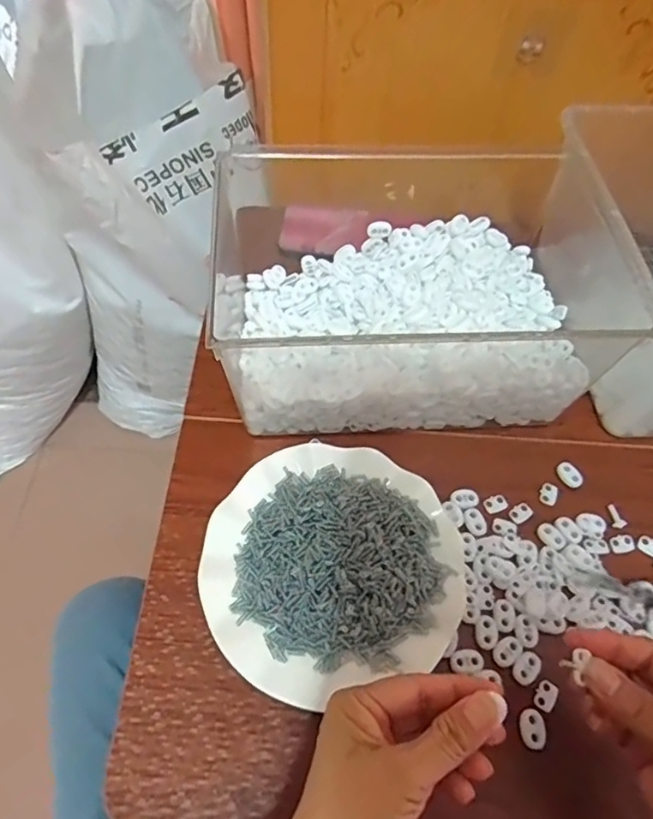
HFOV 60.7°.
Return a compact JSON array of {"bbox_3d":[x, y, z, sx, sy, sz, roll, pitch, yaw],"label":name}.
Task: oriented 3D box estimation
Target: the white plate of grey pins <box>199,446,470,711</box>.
[{"bbox_3d":[0.003,0.108,0.411,0.182,0.028,0.172,1,58,-2],"label":"white plate of grey pins"}]

